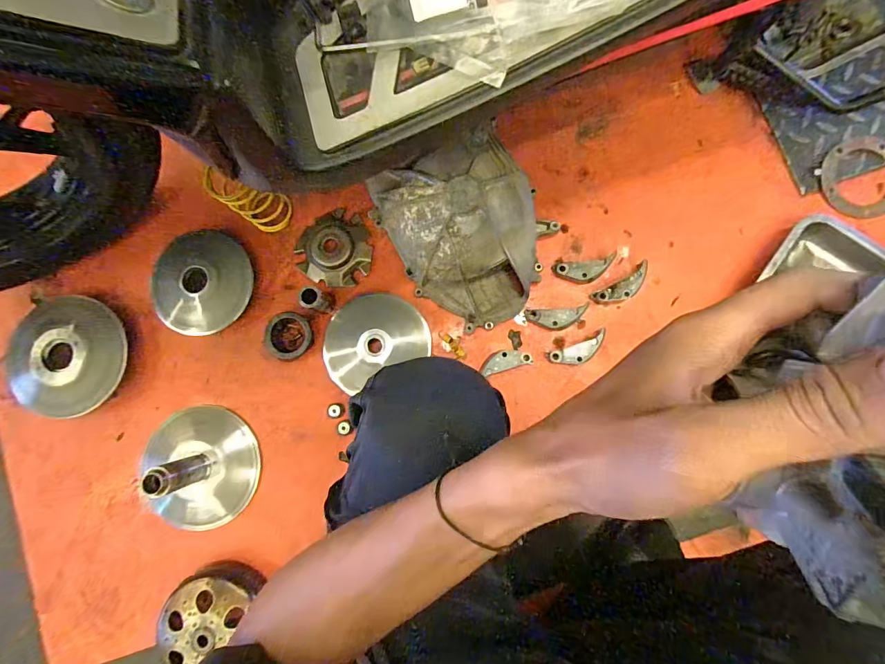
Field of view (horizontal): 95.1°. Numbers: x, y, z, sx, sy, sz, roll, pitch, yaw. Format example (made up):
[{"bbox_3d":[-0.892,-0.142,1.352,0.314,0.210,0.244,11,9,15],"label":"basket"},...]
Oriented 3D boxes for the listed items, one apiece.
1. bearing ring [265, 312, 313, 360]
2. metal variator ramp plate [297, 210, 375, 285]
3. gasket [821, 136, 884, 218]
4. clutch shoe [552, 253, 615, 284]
[{"bbox_3d":[-0.231,0.005,0.602,0.064,0.025,0.070,0,84,4],"label":"bearing ring"},{"bbox_3d":[-0.169,-0.128,0.627,0.115,0.020,0.112,-1,82,5],"label":"metal variator ramp plate"},{"bbox_3d":[0.616,-0.226,0.592,0.125,0.012,0.116,0,84,4],"label":"gasket"},{"bbox_3d":[0.208,-0.089,0.592,0.086,0.015,0.035,-5,84,3],"label":"clutch shoe"}]

